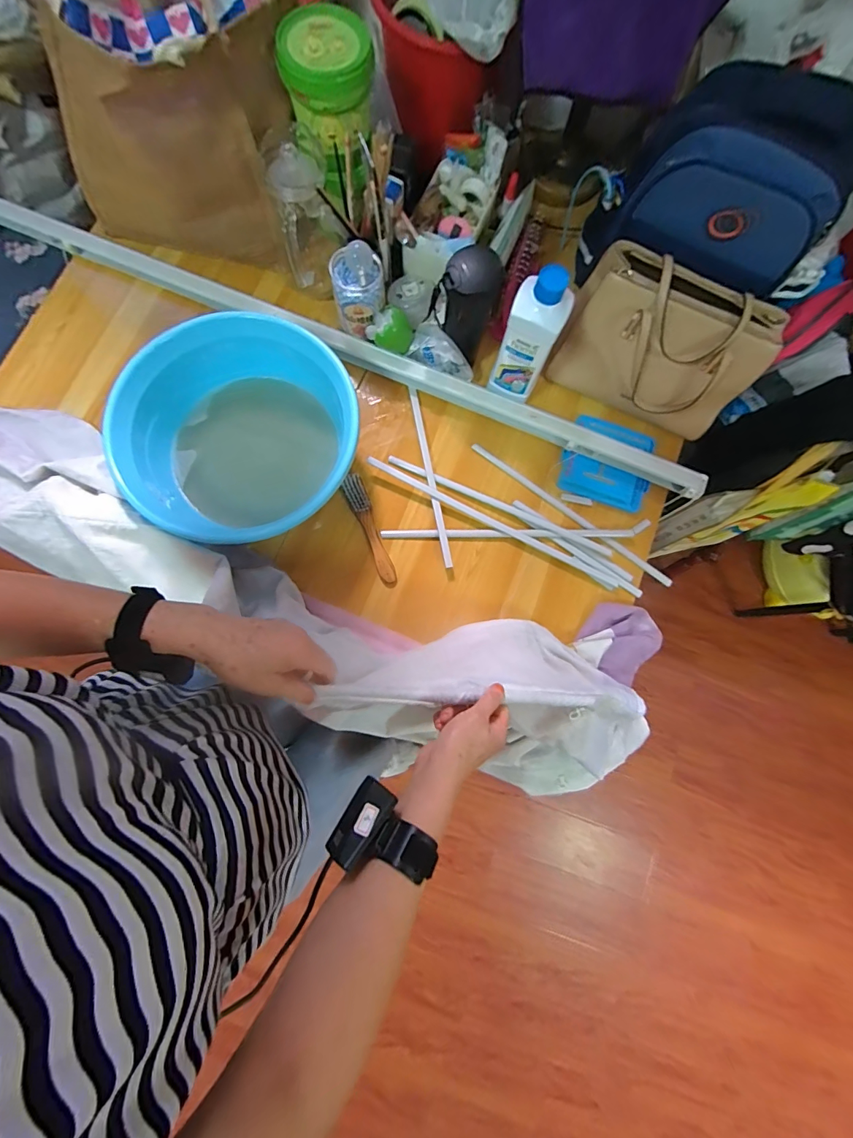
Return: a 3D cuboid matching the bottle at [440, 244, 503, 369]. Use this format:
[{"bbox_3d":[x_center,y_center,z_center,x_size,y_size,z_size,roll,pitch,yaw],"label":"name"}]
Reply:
[{"bbox_3d":[0.071,-0.425,0.708,0.077,0.176,0.085,16,80,0],"label":"bottle"}]

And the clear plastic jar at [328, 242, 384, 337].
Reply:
[{"bbox_3d":[-0.112,-0.462,0.718,0.083,0.105,0.076,-13,81,-5],"label":"clear plastic jar"}]

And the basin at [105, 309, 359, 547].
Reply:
[{"bbox_3d":[-0.295,-0.198,0.685,0.337,0.134,0.345,0,80,-3],"label":"basin"}]

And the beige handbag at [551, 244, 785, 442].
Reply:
[{"bbox_3d":[0.371,-0.357,0.701,0.306,0.194,0.114,29,80,2],"label":"beige handbag"}]

